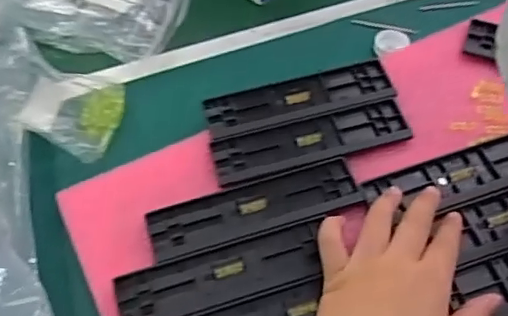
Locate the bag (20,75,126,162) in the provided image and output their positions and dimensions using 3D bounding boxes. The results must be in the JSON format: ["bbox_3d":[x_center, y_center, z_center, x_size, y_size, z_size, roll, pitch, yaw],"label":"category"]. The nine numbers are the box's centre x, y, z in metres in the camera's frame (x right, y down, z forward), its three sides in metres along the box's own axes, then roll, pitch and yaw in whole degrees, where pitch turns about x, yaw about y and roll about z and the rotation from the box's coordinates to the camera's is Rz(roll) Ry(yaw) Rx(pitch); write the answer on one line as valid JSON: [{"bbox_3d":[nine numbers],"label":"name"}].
[{"bbox_3d":[-0.152,-0.040,0.501,0.069,0.029,0.078,7,58,6],"label":"bag"}]

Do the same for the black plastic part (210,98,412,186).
[{"bbox_3d":[0.046,-0.015,0.471,0.158,0.005,0.046,-13,58,-7],"label":"black plastic part"}]

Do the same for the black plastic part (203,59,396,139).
[{"bbox_3d":[0.039,-0.049,0.492,0.157,0.008,0.042,-14,58,-8],"label":"black plastic part"}]

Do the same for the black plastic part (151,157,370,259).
[{"bbox_3d":[0.001,0.036,0.439,0.157,0.005,0.044,-16,58,-9],"label":"black plastic part"}]

